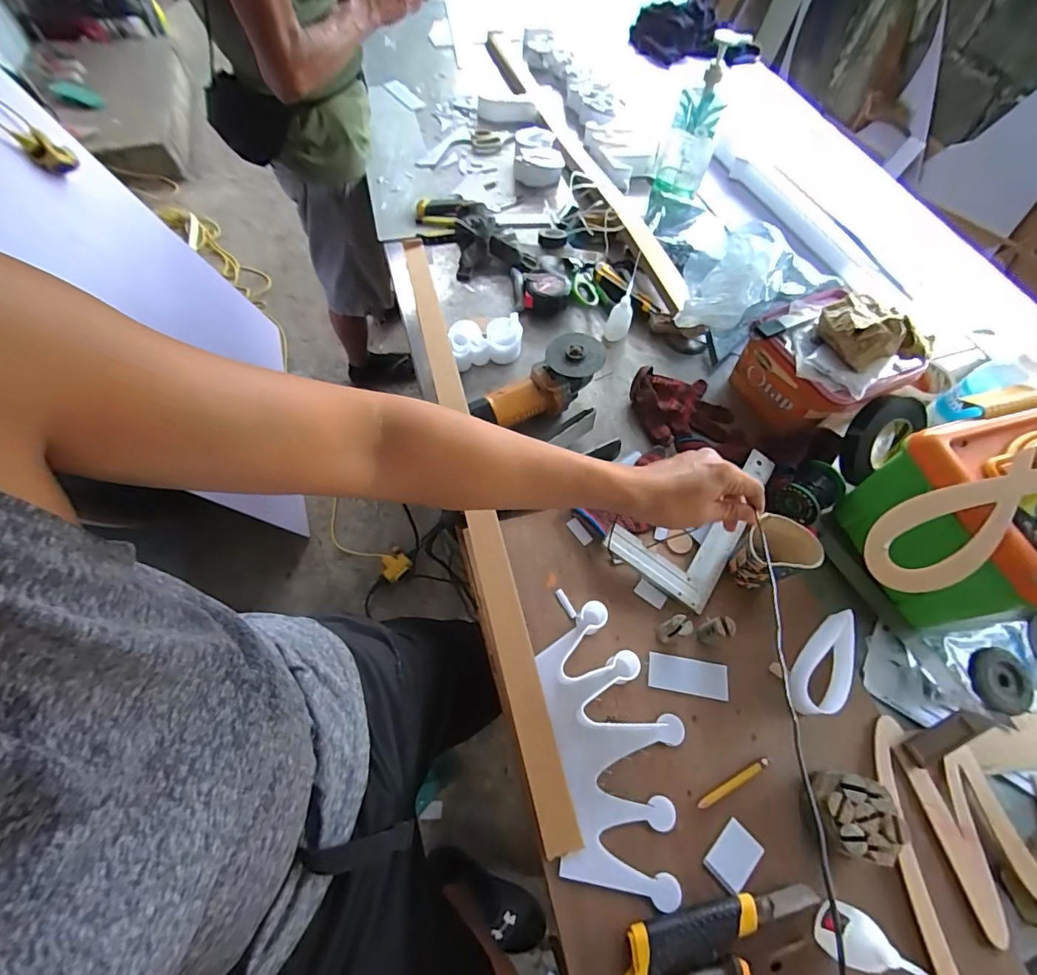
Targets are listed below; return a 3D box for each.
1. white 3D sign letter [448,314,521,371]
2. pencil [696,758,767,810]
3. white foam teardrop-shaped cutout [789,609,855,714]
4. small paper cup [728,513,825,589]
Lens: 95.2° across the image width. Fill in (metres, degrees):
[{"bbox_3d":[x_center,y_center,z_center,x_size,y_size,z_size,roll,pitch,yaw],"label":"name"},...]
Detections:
[{"bbox_3d":[-0.054,-0.242,0.784,0.121,0.045,0.078,-13,63,-8],"label":"white 3D sign letter"},{"bbox_3d":[0.231,0.316,0.507,0.093,0.004,0.010,-23,65,-13],"label":"pencil"},{"bbox_3d":[0.363,0.206,0.561,0.048,0.036,0.134,31,65,14],"label":"white foam teardrop-shaped cutout"},{"bbox_3d":[0.307,0.083,0.582,0.075,0.084,0.069,1,62,-1],"label":"small paper cup"}]

